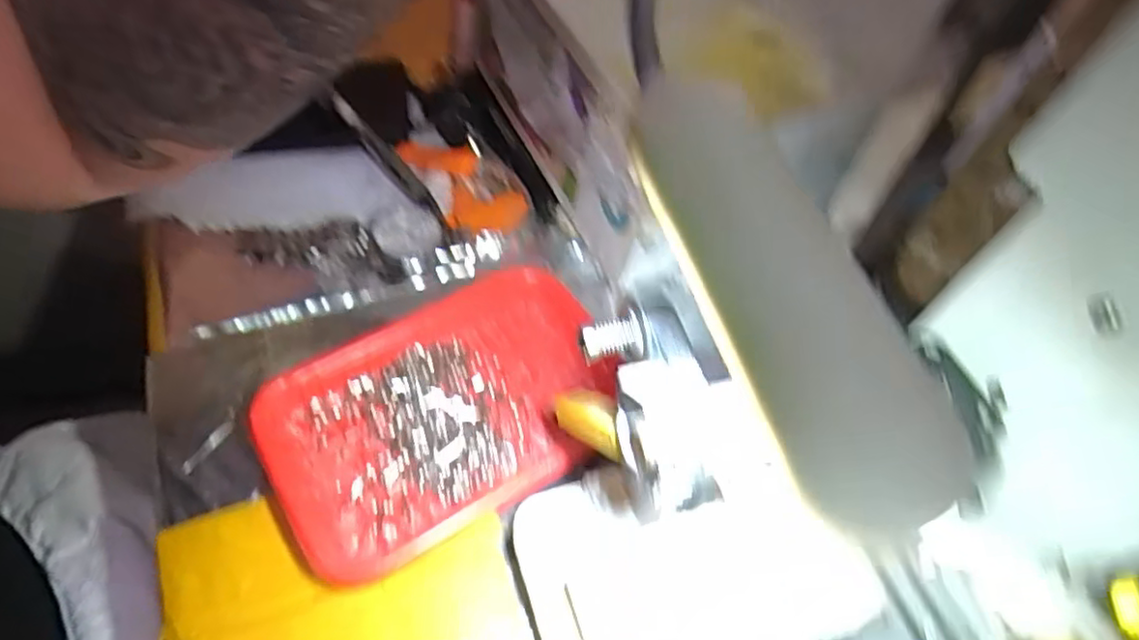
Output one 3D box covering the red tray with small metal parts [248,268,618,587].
[{"bbox_3d":[-0.057,0.038,0.319,0.170,0.020,0.119,-25,58,-20],"label":"red tray with small metal parts"}]

